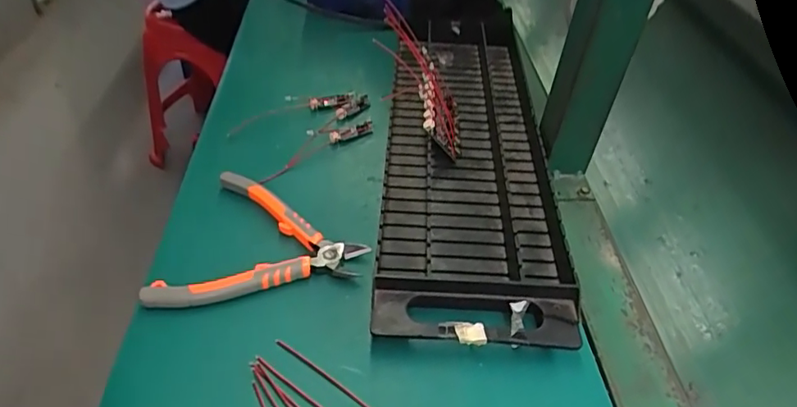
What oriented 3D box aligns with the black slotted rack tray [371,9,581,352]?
[{"bbox_3d":[0.060,-0.057,0.491,0.137,0.040,0.416,6,43,-1],"label":"black slotted rack tray"}]

